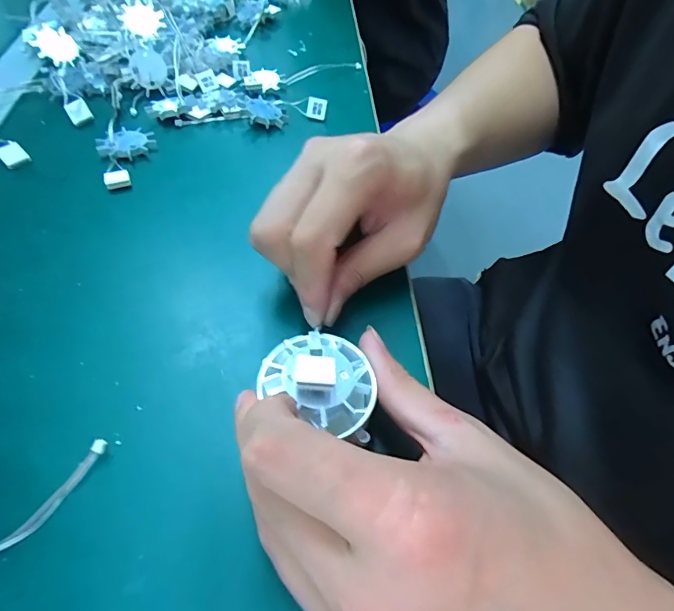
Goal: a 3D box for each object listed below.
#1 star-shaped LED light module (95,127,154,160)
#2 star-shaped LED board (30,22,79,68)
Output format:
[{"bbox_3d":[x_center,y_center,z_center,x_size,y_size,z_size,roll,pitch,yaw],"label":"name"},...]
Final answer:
[{"bbox_3d":[-0.155,-0.121,0.311,0.032,0.009,0.037,20,56,11],"label":"star-shaped LED light module"},{"bbox_3d":[-0.246,-0.227,0.365,0.009,0.031,0.031,22,89,48],"label":"star-shaped LED board"}]

